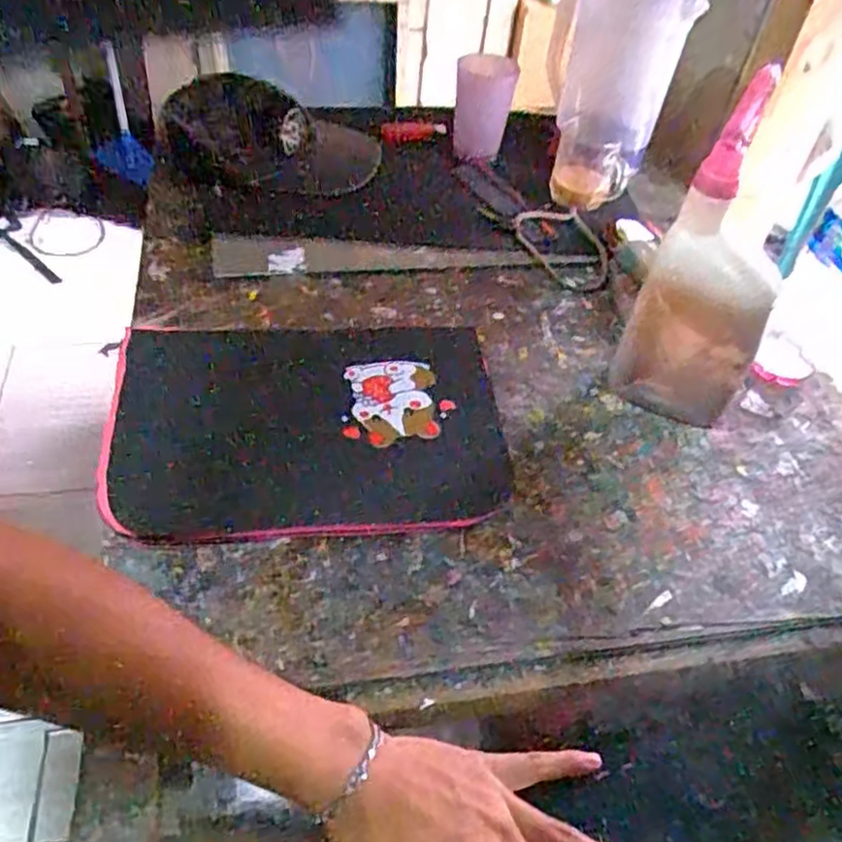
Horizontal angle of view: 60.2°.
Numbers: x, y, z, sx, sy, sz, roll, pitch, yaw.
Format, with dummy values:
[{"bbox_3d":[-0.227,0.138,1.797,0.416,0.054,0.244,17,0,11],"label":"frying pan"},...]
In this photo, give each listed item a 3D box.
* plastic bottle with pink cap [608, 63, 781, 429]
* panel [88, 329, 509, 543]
[{"bbox_3d":[0.229,-0.113,0.565,0.098,0.250,0.069,21,48,13],"label":"plastic bottle with pink cap"},{"bbox_3d":[-0.092,-0.004,0.595,0.311,0.012,0.228,-2,47,-8],"label":"panel"}]

